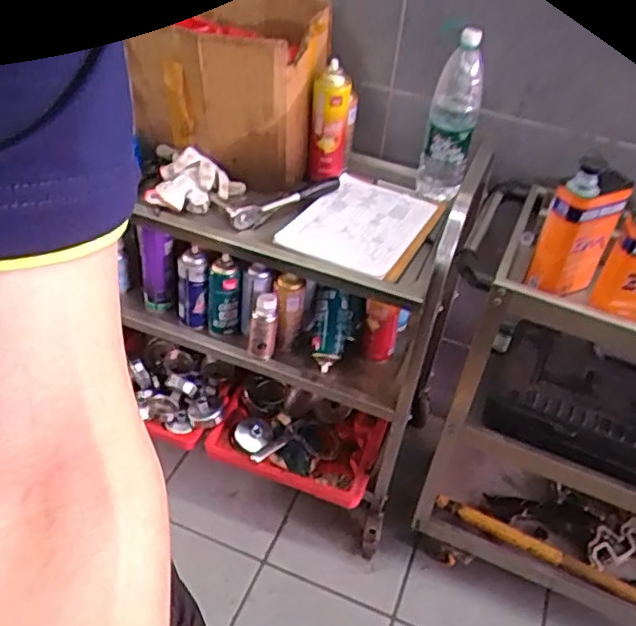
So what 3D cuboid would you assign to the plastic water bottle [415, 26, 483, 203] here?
[{"bbox_3d":[0.257,-0.370,1.251,0.093,0.326,0.078,11,39,5],"label":"plastic water bottle"}]

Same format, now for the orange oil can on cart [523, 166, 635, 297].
[{"bbox_3d":[0.399,-0.129,1.001,0.131,0.209,0.068,-15,44,-26],"label":"orange oil can on cart"}]

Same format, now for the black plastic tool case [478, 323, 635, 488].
[{"bbox_3d":[0.565,0.178,1.232,0.461,0.128,0.310,19,42,15],"label":"black plastic tool case"}]

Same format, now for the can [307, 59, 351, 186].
[{"bbox_3d":[0.021,-0.364,1.255,0.081,0.214,0.064,4,40,-2],"label":"can"}]

